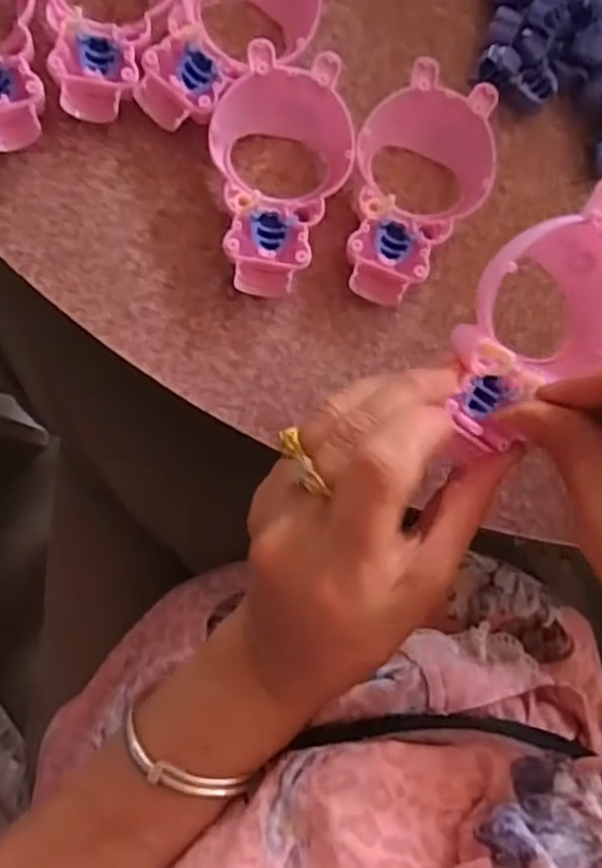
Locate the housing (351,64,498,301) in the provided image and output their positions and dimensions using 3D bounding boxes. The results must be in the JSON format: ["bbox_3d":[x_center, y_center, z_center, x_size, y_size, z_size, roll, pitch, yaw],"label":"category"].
[{"bbox_3d":[0.050,-0.107,0.311,0.058,0.024,0.104,19,83,-3],"label":"housing"}]

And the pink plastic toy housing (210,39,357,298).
[{"bbox_3d":[-0.010,-0.111,0.304,0.058,0.024,0.104,7,84,-4],"label":"pink plastic toy housing"}]

